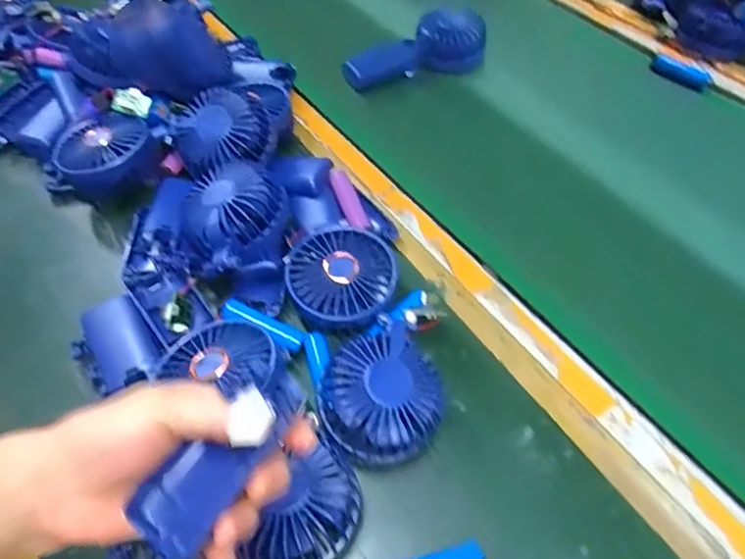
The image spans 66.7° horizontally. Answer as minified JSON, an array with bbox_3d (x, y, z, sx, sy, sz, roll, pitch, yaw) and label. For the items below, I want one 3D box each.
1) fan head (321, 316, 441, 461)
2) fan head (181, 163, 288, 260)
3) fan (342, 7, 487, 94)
[{"bbox_3d":[0.007,0.078,0.386,0.086,0.038,0.086,6,63,-11],"label":"fan head"},{"bbox_3d":[-0.115,-0.055,0.456,0.073,0.032,0.077,0,51,1],"label":"fan head"},{"bbox_3d":[0.055,-0.267,0.669,0.180,0.044,0.074,-31,57,-22],"label":"fan"}]

